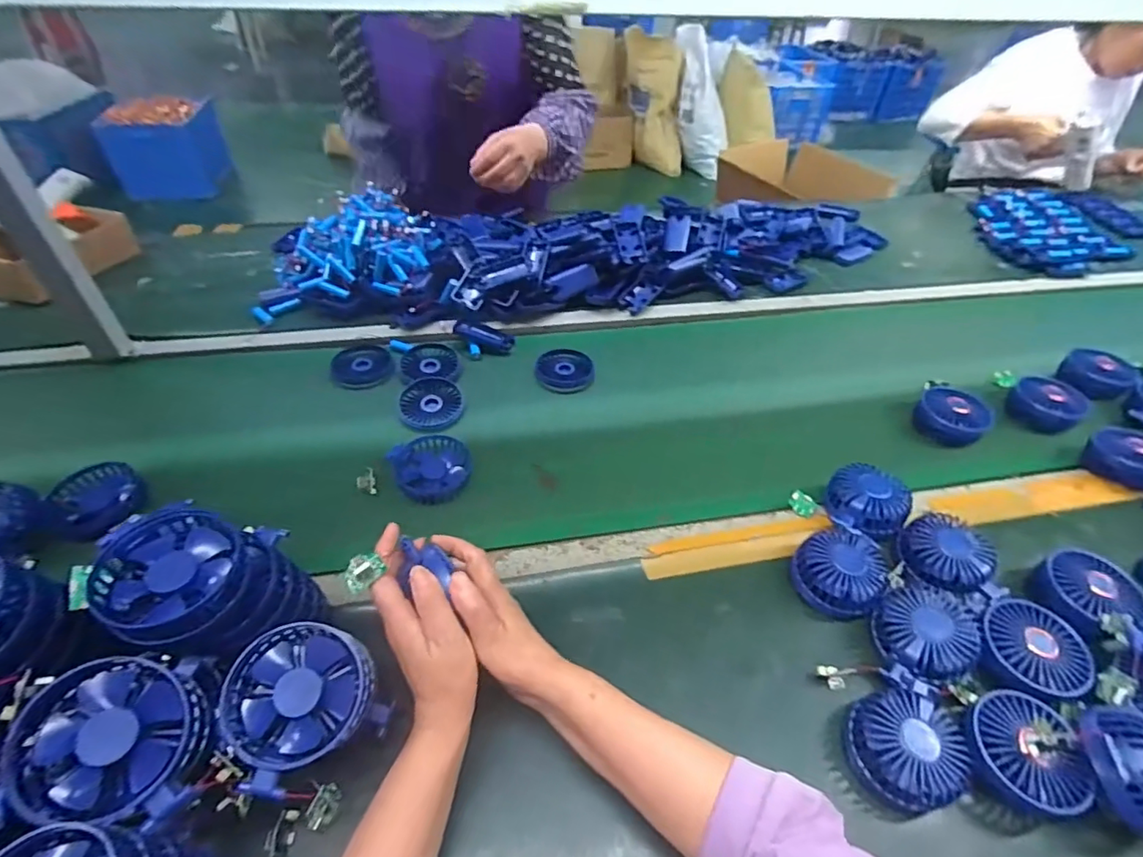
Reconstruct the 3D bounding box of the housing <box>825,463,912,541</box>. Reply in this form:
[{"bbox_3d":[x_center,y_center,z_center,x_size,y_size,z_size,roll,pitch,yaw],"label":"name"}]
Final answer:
[{"bbox_3d":[0.339,0.085,0.632,0.087,0.044,0.089,22,48,19],"label":"housing"}]

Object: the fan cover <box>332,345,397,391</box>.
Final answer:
[{"bbox_3d":[-0.314,-0.095,0.831,0.087,0.013,0.077,14,69,-8],"label":"fan cover"}]

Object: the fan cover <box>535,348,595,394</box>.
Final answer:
[{"bbox_3d":[-0.009,-0.088,0.831,0.087,0.020,0.085,3,45,0],"label":"fan cover"}]

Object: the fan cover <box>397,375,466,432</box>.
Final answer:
[{"bbox_3d":[-0.194,-0.032,0.763,0.087,0.022,0.102,-11,46,-14],"label":"fan cover"}]

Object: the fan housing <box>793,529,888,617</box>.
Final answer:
[{"bbox_3d":[0.285,0.149,0.580,0.087,0.050,0.101,35,53,28],"label":"fan housing"}]

